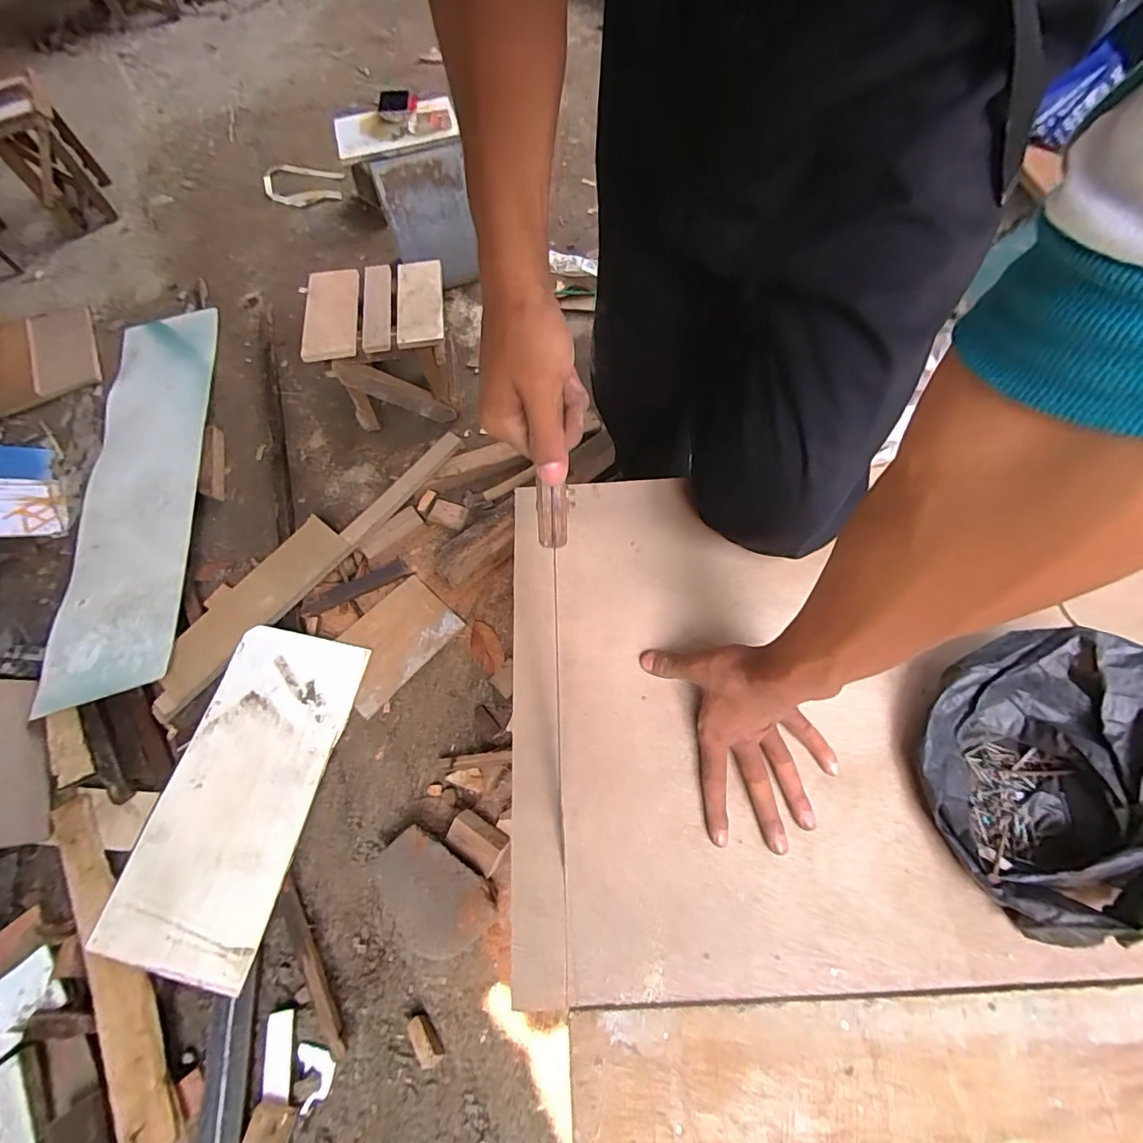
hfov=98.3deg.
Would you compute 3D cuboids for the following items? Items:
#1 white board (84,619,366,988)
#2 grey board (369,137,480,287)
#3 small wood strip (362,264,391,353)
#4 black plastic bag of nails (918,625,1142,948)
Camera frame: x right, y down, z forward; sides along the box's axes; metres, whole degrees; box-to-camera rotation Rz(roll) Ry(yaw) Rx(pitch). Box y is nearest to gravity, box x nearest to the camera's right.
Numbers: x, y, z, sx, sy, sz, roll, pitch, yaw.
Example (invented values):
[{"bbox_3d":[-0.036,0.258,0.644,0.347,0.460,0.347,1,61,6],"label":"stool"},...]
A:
[{"bbox_3d":[-0.581,0.374,0.878,0.255,0.016,0.547,11,63,2],"label":"white board"},{"bbox_3d":[-0.397,-0.988,1.403,0.228,0.313,0.028,-20,51,-10],"label":"grey board"},{"bbox_3d":[-0.445,-0.611,1.127,0.064,0.020,0.291,-10,65,-2],"label":"small wood strip"},{"bbox_3d":[0.352,0.143,0.361,0.197,0.082,0.168,-42,70,-16],"label":"black plastic bag of nails"}]

